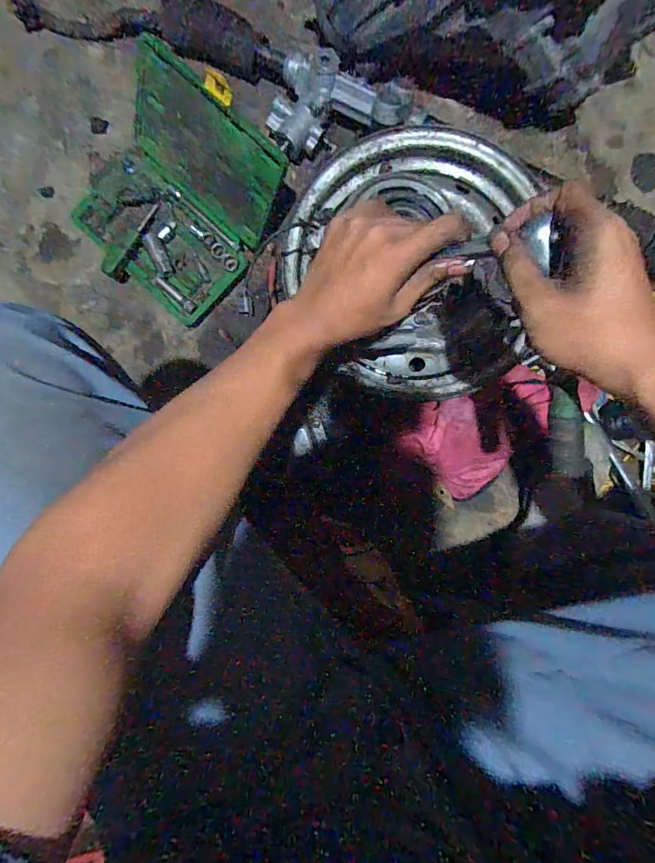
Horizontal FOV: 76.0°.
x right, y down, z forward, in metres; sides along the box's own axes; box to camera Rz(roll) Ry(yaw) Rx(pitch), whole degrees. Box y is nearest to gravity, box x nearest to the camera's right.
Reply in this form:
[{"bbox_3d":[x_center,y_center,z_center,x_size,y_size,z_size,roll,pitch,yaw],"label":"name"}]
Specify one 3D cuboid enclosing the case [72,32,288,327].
[{"bbox_3d":[-0.244,-0.380,0.668,0.302,0.092,0.324,33,90,3],"label":"case"}]

